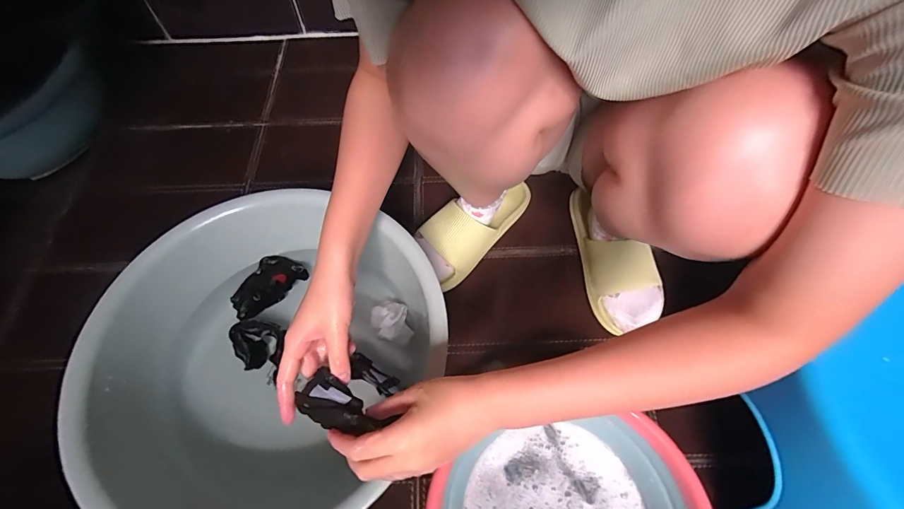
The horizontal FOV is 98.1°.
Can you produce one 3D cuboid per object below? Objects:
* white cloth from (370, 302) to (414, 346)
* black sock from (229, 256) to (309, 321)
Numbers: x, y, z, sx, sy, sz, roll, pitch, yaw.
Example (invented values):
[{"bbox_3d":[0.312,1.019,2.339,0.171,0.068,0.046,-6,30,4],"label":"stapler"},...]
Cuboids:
[{"bbox_3d":[-0.081,0.093,0.525,0.048,0.012,0.060,-15,63,-9],"label":"white cloth"},{"bbox_3d":[-0.264,0.042,0.556,0.060,0.017,0.102,36,67,17],"label":"black sock"}]

